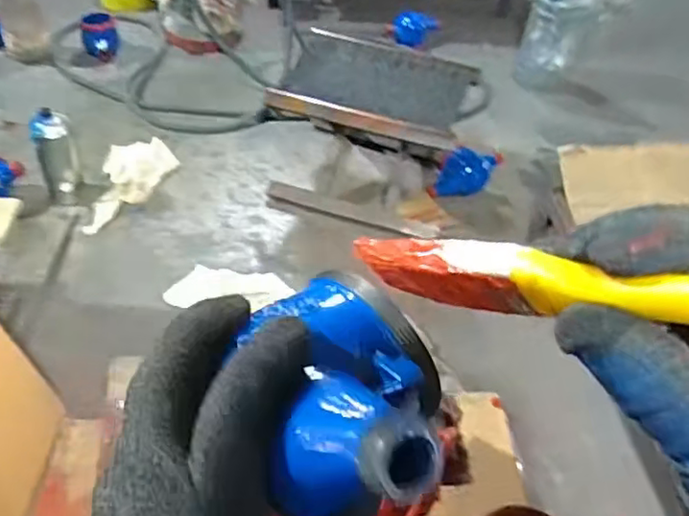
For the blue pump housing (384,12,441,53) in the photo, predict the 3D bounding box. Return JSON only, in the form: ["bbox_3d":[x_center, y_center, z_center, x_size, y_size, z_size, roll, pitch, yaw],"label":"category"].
[{"bbox_3d":[0.176,-0.610,1.701,0.101,0.066,0.102,-32,57,-32],"label":"blue pump housing"}]

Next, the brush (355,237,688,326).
[{"bbox_3d":[0.076,0.010,0.191,0.166,0.023,0.012,7,40,36],"label":"brush"}]

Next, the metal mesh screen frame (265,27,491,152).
[{"bbox_3d":[0.070,-0.311,1.153,0.344,0.034,0.283,19,47,11],"label":"metal mesh screen frame"}]

